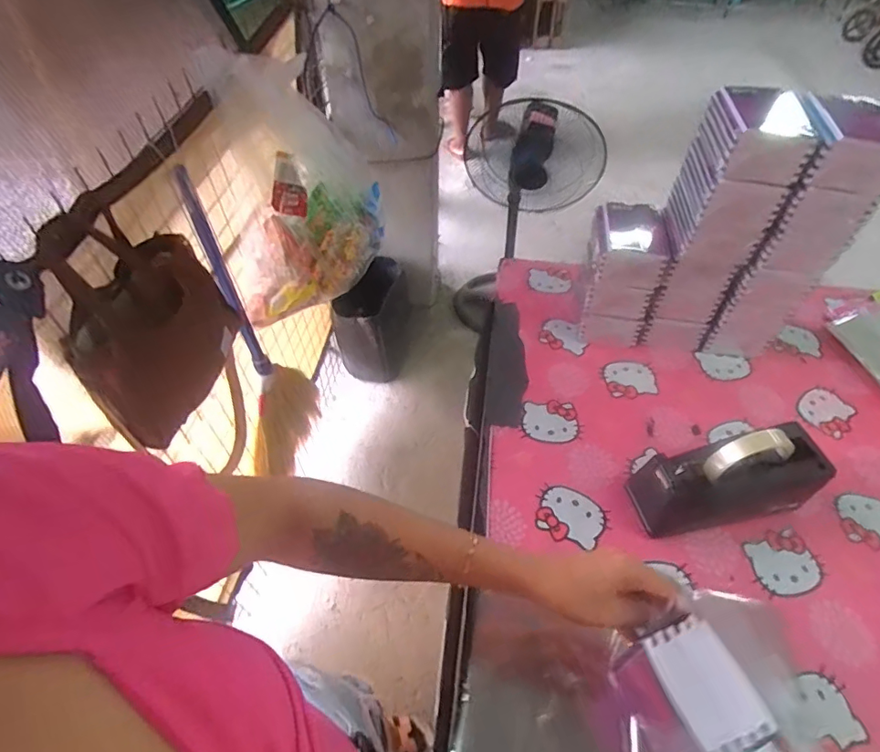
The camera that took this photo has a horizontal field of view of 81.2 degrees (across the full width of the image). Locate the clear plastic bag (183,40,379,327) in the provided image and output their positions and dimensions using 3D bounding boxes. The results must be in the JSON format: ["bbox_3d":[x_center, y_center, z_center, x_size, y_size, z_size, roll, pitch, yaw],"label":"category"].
[{"bbox_3d":[-0.306,-0.398,1.086,0.348,0.417,0.295,-11,50,-10],"label":"clear plastic bag"}]

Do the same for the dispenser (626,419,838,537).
[{"bbox_3d":[0.338,0.123,0.606,0.212,0.127,0.075,-10,49,-9],"label":"dispenser"}]

